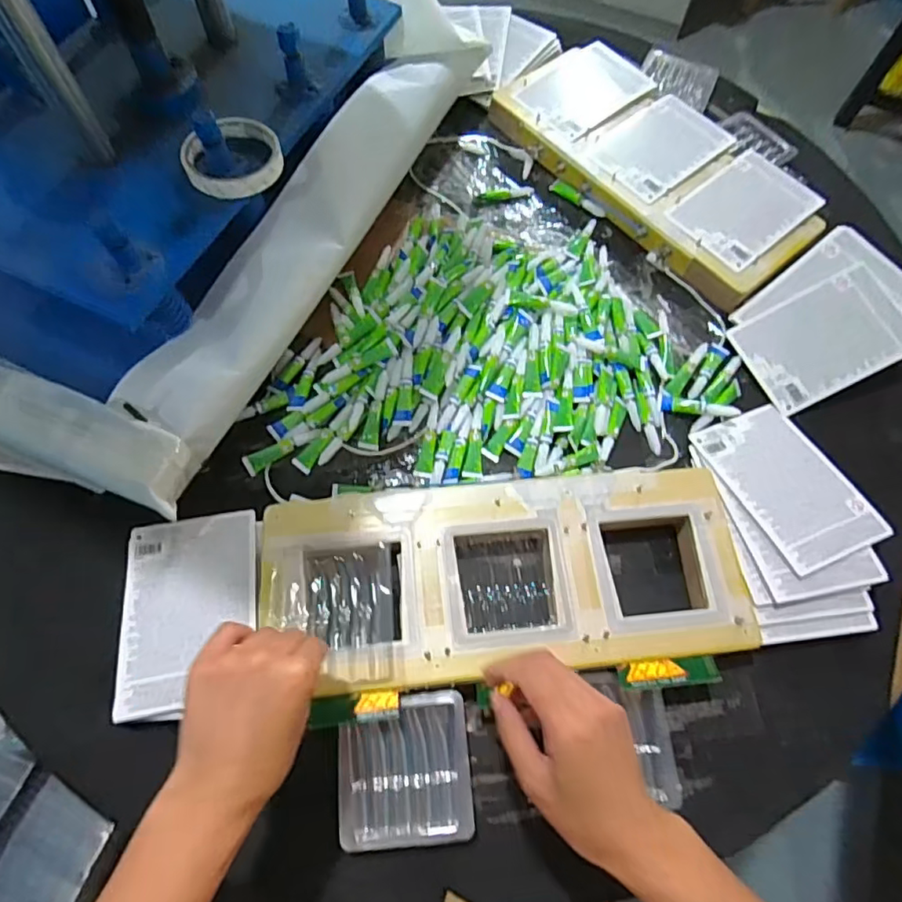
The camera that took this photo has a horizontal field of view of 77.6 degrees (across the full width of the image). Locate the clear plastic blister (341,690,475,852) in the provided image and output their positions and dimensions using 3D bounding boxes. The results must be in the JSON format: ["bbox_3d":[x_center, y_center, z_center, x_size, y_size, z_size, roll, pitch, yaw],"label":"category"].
[{"bbox_3d":[-0.037,0.256,0.453,0.103,0.015,0.106,-4,66,-4],"label":"clear plastic blister"}]

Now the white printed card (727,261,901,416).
[{"bbox_3d":[0.413,-0.125,0.619,0.164,0.008,0.115,-28,77,6],"label":"white printed card"}]

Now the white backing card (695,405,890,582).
[{"bbox_3d":[0.337,0.032,0.565,0.111,0.008,0.170,-18,58,-13],"label":"white backing card"}]

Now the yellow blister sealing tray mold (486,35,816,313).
[{"bbox_3d":[0.260,-0.373,0.722,0.200,0.039,0.424,-36,72,-16],"label":"yellow blister sealing tray mold"}]

